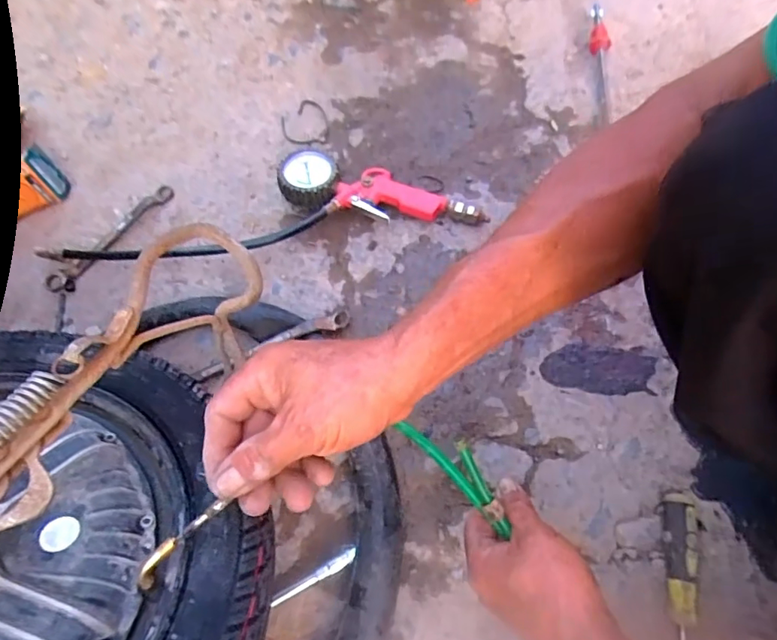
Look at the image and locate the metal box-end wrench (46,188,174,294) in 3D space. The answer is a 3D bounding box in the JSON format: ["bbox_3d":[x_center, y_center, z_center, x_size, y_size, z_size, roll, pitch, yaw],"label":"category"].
[{"bbox_3d":[-0.330,-0.098,0.616,0.028,0.012,0.179,38,74,17],"label":"metal box-end wrench"}]

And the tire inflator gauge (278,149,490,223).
[{"bbox_3d":[-0.007,-0.150,0.604,0.242,0.038,0.077,10,68,7],"label":"tire inflator gauge"}]

